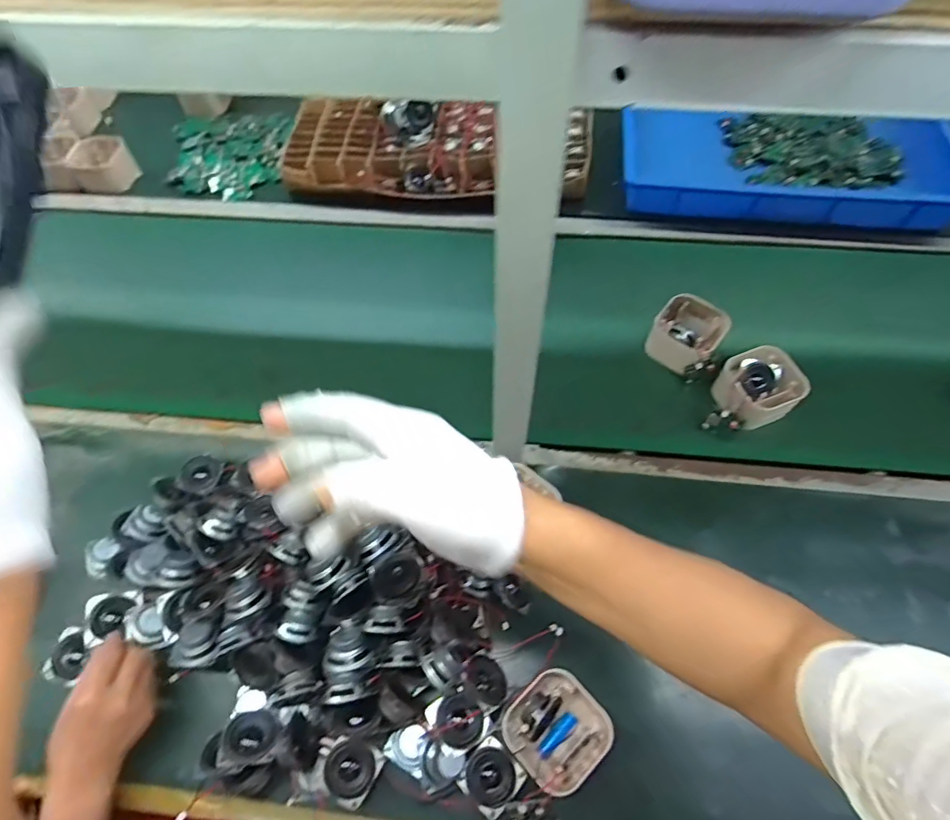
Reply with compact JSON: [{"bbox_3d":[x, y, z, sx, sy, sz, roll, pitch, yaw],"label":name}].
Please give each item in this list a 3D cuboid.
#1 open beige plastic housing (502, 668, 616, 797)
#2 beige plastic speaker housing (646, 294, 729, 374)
[{"bbox_3d":[0.082,0.329,0.551,0.090,0.065,0.095,-38,66,-18],"label":"open beige plastic housing"},{"bbox_3d":[0.305,-0.111,0.770,0.088,0.055,0.094,34,67,19],"label":"beige plastic speaker housing"}]

